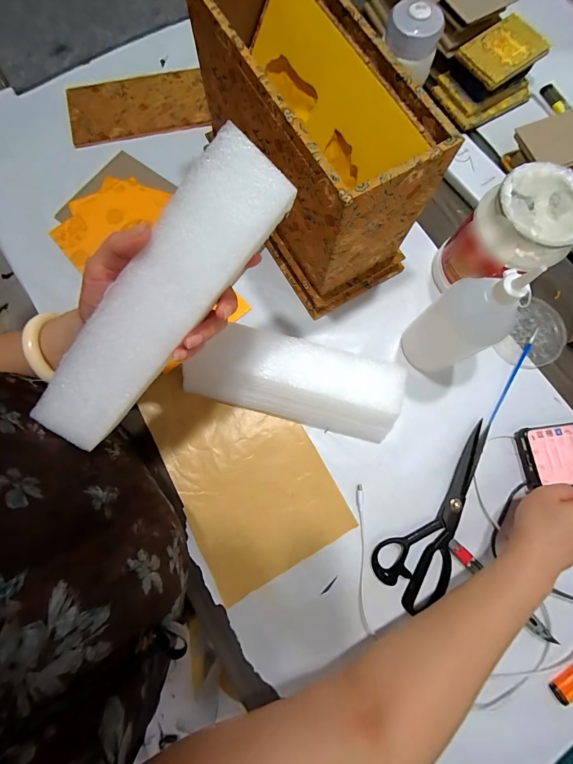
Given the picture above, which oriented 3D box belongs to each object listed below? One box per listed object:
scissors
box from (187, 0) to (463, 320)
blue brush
[{"bbox_3d":[0.206,0.166,0.396,0.085,0.010,0.235,43,81,7],"label":"scissors"},{"bbox_3d":[0.022,-0.273,0.384,0.140,0.196,0.307,-30,81,-7],"label":"box"},{"bbox_3d":[0.308,-0.011,0.431,0.007,0.006,0.149,32,80,5],"label":"blue brush"}]

